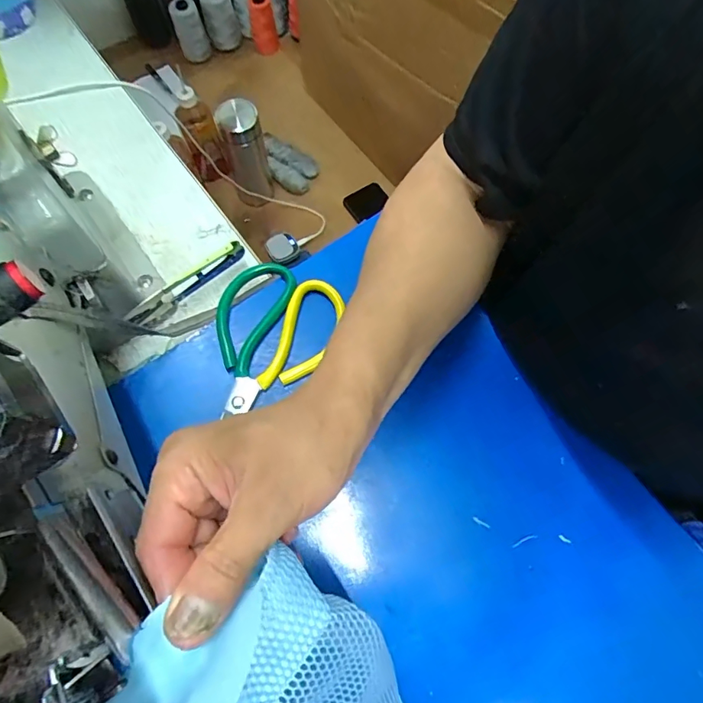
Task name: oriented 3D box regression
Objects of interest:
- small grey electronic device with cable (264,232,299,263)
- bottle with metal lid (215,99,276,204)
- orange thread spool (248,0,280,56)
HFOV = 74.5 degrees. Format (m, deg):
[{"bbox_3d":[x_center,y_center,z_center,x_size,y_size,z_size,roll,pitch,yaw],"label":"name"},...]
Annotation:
[{"bbox_3d":[-0.128,-0.193,0.874,0.054,0.031,0.053,-29,73,-12],"label":"small grey electronic device with cable"},{"bbox_3d":[-0.184,-0.340,0.814,0.067,0.201,0.061,1,69,-2],"label":"bottle with metal lid"},{"bbox_3d":[-0.178,-0.666,0.946,0.051,0.121,0.051,1,69,-2],"label":"orange thread spool"}]

